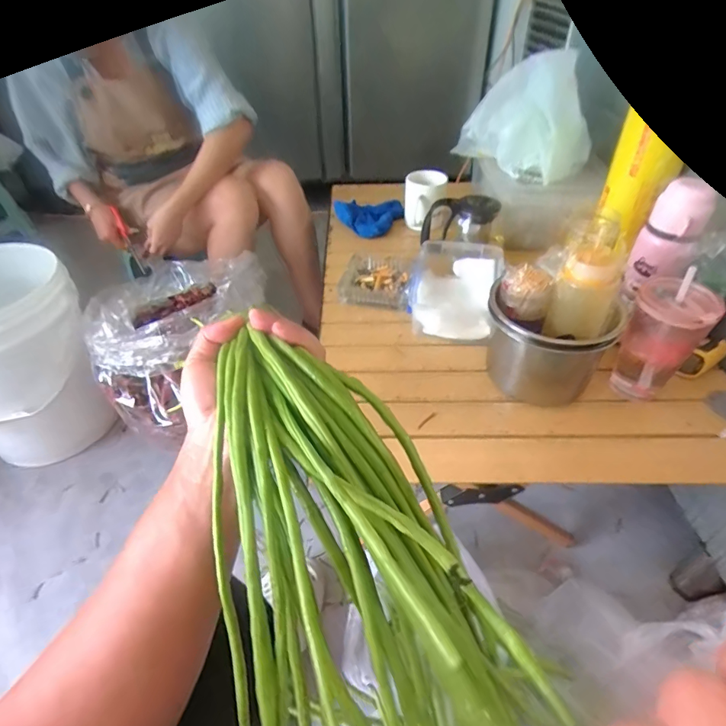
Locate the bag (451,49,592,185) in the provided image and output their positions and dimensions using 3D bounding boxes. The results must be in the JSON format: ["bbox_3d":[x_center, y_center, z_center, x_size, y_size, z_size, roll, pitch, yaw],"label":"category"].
[{"bbox_3d":[0.311,-0.464,0.852,0.193,0.181,0.159,29,51,29],"label":"bag"}]

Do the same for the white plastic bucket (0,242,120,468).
[{"bbox_3d":[-0.708,0.010,0.933,0.309,0.373,0.293,-1,43,1],"label":"white plastic bucket"}]

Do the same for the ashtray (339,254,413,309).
[{"bbox_3d":[0.024,-0.140,0.800,0.119,0.038,0.137,6,43,8],"label":"ashtray"}]

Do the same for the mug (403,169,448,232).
[{"bbox_3d":[0.125,-0.330,0.935,0.084,0.099,0.093,4,43,5],"label":"mug"}]

